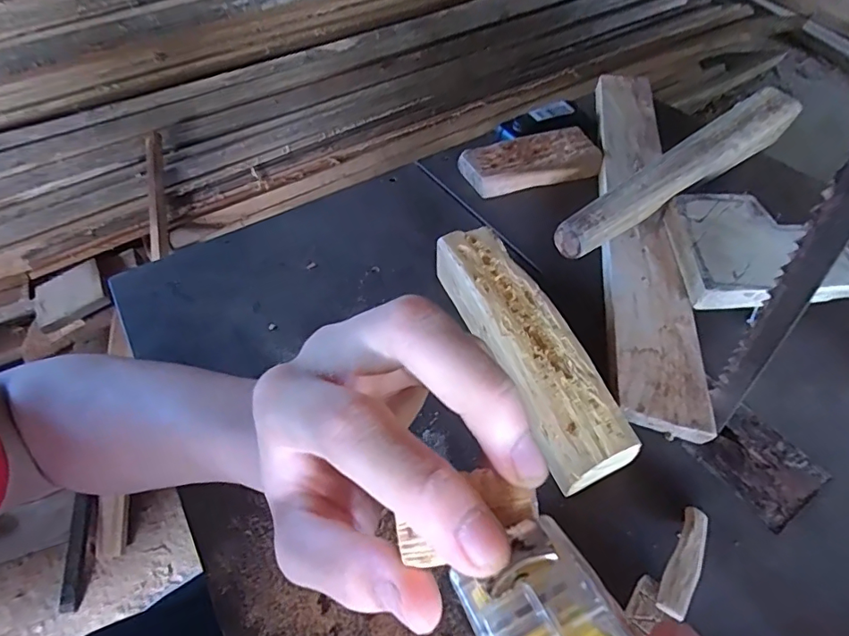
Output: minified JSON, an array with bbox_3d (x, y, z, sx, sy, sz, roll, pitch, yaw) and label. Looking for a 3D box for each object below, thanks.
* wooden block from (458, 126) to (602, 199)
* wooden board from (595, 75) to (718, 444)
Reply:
[{"bbox_3d":[0.108,-0.162,0.518,0.140,0.028,0.055,-12,51,-9],"label":"wooden block"},{"bbox_3d":[0.195,-0.103,0.456,0.063,0.021,0.453,7,51,7],"label":"wooden board"}]

